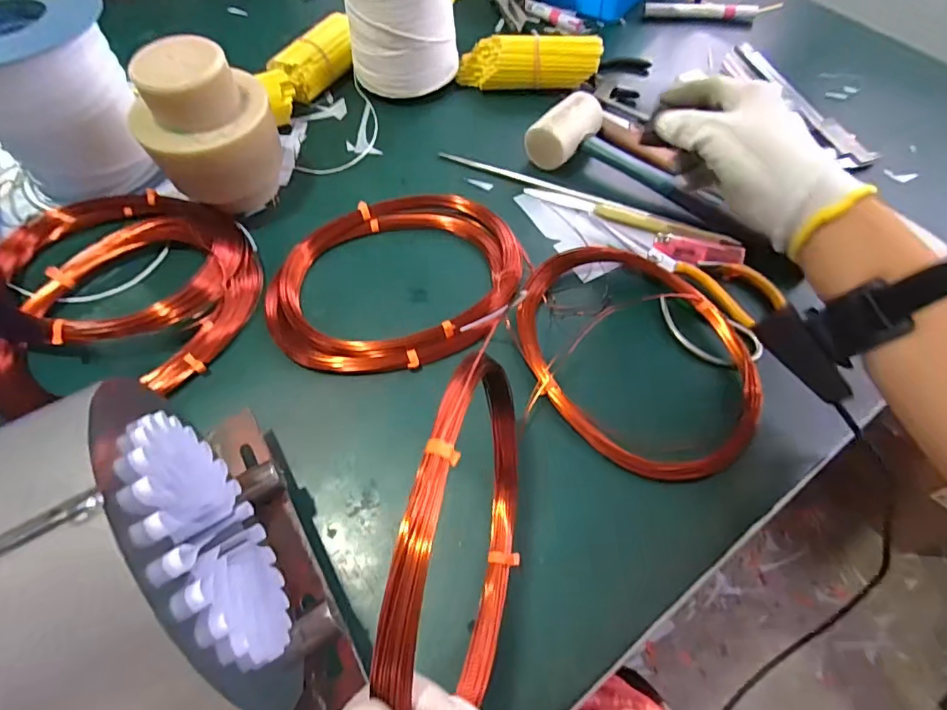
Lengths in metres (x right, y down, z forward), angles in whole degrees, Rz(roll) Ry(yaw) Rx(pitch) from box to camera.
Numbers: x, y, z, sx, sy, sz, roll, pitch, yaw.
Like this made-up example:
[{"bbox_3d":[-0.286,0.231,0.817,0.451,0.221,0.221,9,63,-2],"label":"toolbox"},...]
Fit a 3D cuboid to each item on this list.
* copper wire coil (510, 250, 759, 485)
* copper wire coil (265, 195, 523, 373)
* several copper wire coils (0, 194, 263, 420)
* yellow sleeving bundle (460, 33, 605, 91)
[{"bbox_3d":[0.125,-0.003,0.394,0.156,0.020,0.207,-21,61,-12],"label":"copper wire coil"},{"bbox_3d":[-0.064,-0.071,0.432,0.205,0.024,0.171,3,59,2],"label":"copper wire coil"},{"bbox_3d":[-0.295,-0.062,0.419,0.213,0.041,0.208,0,59,0],"label":"several copper wire coils"},{"bbox_3d":[0.060,-0.323,0.561,0.153,0.054,0.041,6,59,4],"label":"yellow sleeving bundle"}]

